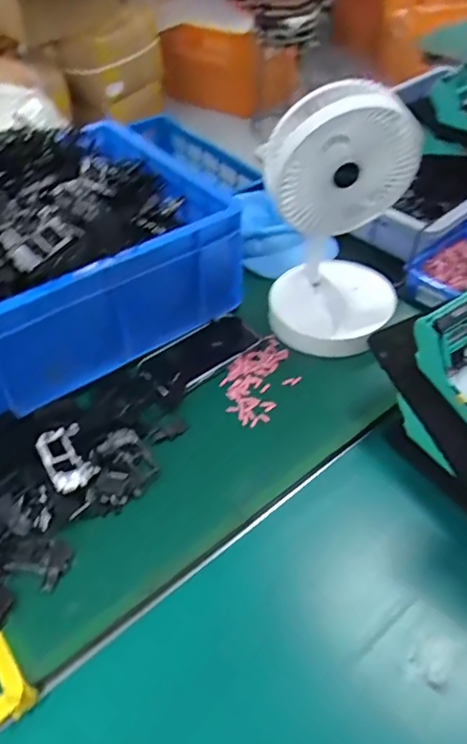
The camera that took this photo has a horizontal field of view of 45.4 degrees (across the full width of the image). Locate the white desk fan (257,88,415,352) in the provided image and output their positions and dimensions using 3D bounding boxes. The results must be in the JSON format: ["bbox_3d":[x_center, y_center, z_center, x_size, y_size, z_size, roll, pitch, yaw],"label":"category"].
[{"bbox_3d":[0.120,-0.168,0.626,0.141,0.281,0.139,19,50,20],"label":"white desk fan"}]

